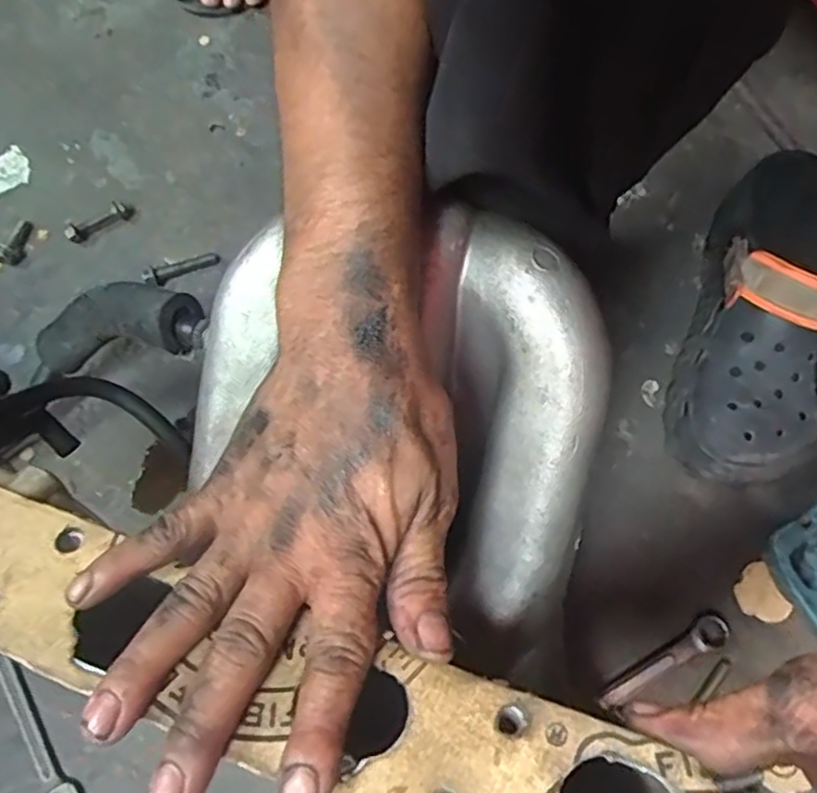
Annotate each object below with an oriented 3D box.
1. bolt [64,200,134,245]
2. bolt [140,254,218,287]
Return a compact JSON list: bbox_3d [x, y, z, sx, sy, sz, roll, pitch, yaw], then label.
[{"bbox_3d":[-0.256,-0.144,0.569,0.056,0.015,0.012,-36,74,-12],"label":"bolt"},{"bbox_3d":[-0.184,-0.105,0.563,0.061,0.011,0.014,-24,70,-28],"label":"bolt"}]

